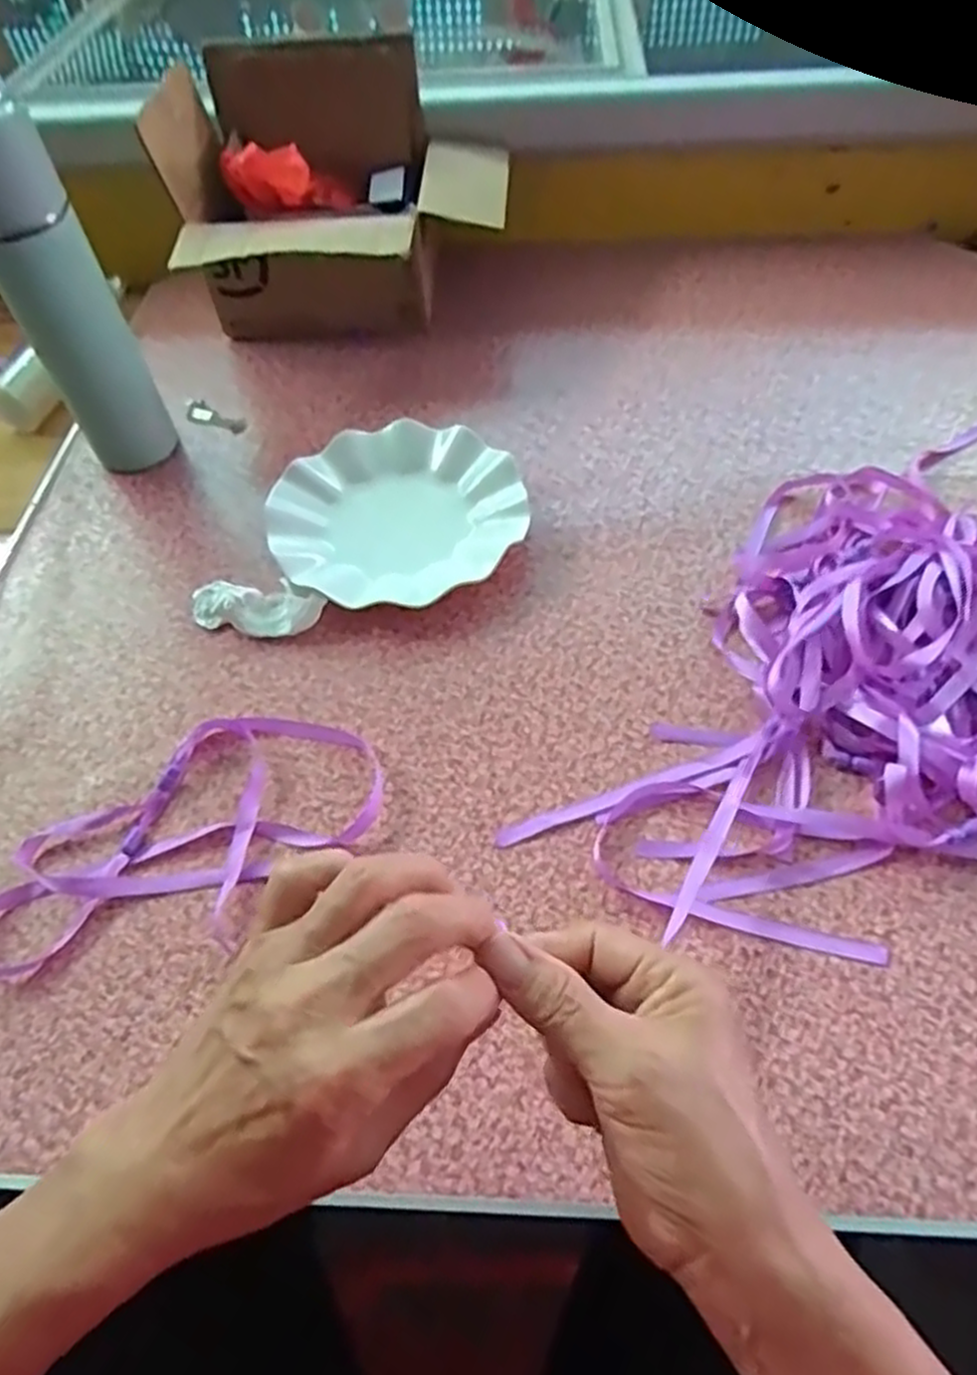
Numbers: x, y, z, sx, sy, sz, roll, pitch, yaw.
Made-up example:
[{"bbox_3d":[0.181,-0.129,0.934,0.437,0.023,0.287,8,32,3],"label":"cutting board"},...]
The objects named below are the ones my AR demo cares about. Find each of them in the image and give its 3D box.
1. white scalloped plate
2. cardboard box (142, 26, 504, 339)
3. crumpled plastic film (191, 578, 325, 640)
[{"bbox_3d":[-0.068,-0.129,0.566,0.177,0.027,0.167,-2,56,2],"label":"white scalloped plate"},{"bbox_3d":[-0.125,-0.416,0.671,0.270,0.188,0.202,-3,56,2],"label":"cardboard box"},{"bbox_3d":[-0.161,-0.055,0.523,0.094,0.025,0.037,11,58,11],"label":"crumpled plastic film"}]

